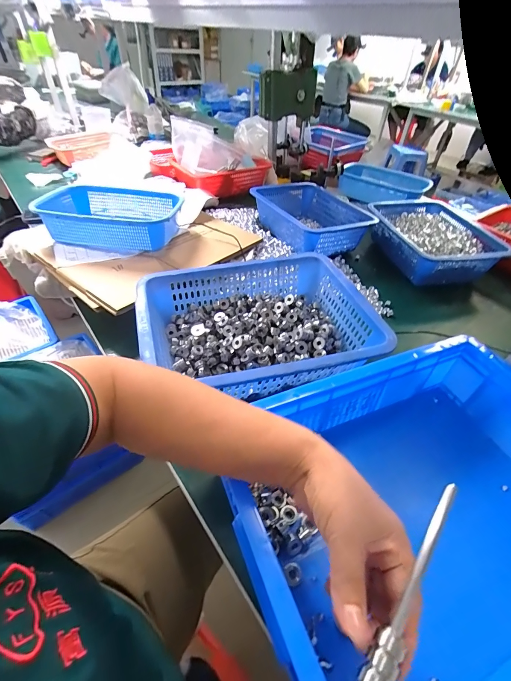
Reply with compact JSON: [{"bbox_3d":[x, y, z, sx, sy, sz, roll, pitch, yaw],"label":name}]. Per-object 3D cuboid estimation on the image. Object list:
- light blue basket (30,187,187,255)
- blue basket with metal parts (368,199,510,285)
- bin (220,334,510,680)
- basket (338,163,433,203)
[{"bbox_3d":[-0.316,-0.279,0.718,0.286,0.072,0.188,5,44,1],"label":"light blue basket"},{"bbox_3d":[0.436,-0.251,0.808,0.223,0.090,0.303,-9,46,-13],"label":"blue basket with metal parts"},{"bbox_3d":[0.192,0.173,0.354,0.391,0.108,0.303,-14,47,-18],"label":"bin"},{"bbox_3d":[0.410,-0.500,1.019,0.261,0.071,0.173,16,46,11],"label":"basket"}]

